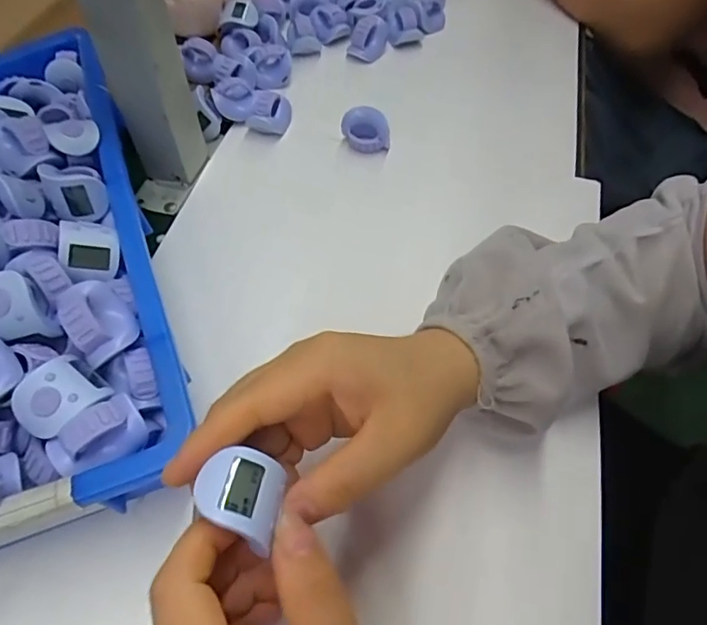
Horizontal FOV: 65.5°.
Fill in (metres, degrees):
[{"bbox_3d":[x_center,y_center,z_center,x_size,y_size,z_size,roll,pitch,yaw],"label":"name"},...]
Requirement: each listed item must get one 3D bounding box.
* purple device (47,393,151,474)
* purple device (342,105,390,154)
[{"bbox_3d":[-0.119,0.056,0.253,0.041,0.019,0.024,-25,59,-16],"label":"purple device"},{"bbox_3d":[0.010,-0.149,0.450,0.039,0.032,0.021,1,55,1],"label":"purple device"}]

